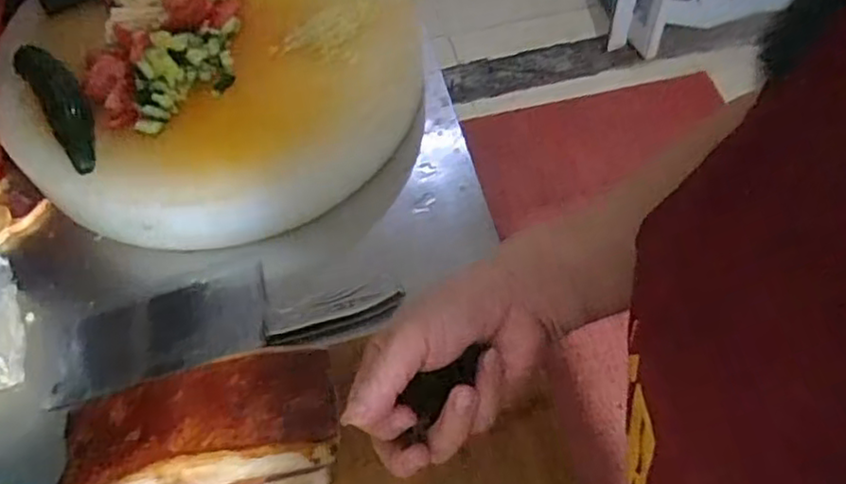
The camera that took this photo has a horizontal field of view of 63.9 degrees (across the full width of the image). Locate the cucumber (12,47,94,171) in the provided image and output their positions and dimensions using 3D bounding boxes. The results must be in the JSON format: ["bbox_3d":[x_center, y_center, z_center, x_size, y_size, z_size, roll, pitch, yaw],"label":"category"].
[{"bbox_3d":[-0.312,-0.120,0.581,0.040,0.023,0.134,-29,74,-13],"label":"cucumber"}]

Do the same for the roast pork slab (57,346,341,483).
[{"bbox_3d":[-0.142,0.133,0.460,0.168,0.090,0.087,-12,59,-3],"label":"roast pork slab"}]

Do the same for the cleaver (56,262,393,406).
[{"bbox_3d":[-0.170,0.063,0.569,0.287,0.031,0.089,-11,59,-3],"label":"cleaver"}]

